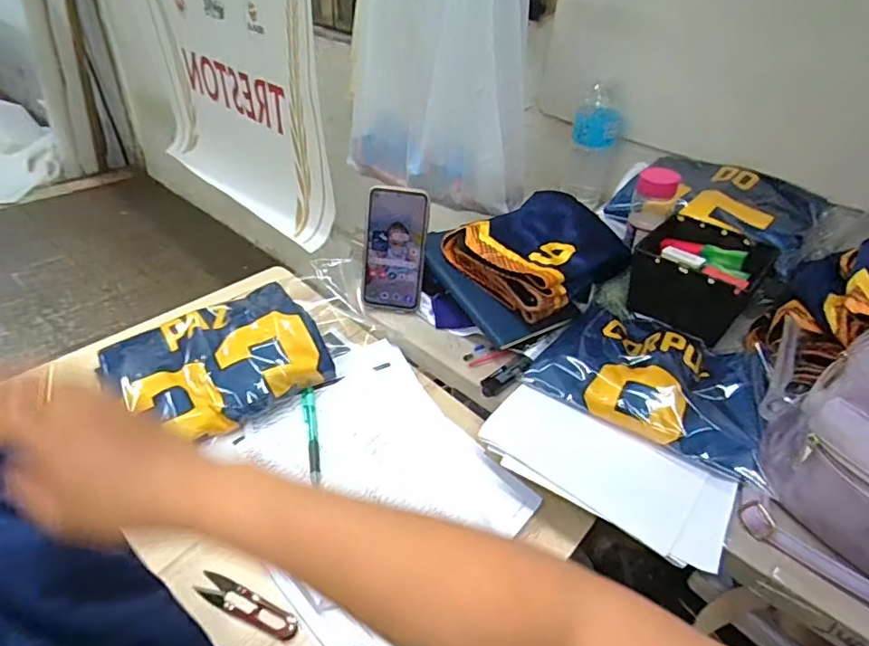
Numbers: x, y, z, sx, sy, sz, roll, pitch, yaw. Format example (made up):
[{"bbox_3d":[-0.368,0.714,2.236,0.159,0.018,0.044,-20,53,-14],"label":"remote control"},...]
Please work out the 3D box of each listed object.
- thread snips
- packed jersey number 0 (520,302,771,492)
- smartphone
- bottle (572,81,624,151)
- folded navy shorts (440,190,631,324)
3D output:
[{"bbox_3d":[-0.168,0.253,0.467,0.101,0.005,0.022,18,39,17],"label":"thread snips"},{"bbox_3d":[0.269,0.054,0.630,0.255,0.041,0.205,26,42,25],"label":"packed jersey number 0"},{"bbox_3d":[-0.053,-0.097,0.709,0.082,0.170,0.012,8,21,6],"label":"smartphone"},{"bbox_3d":[0.299,-0.368,0.946,0.086,0.101,0.077,13,38,11],"label":"bottle"},{"bbox_3d":[0.152,-0.094,0.755,0.176,0.100,0.217,32,46,32],"label":"folded navy shorts"}]

